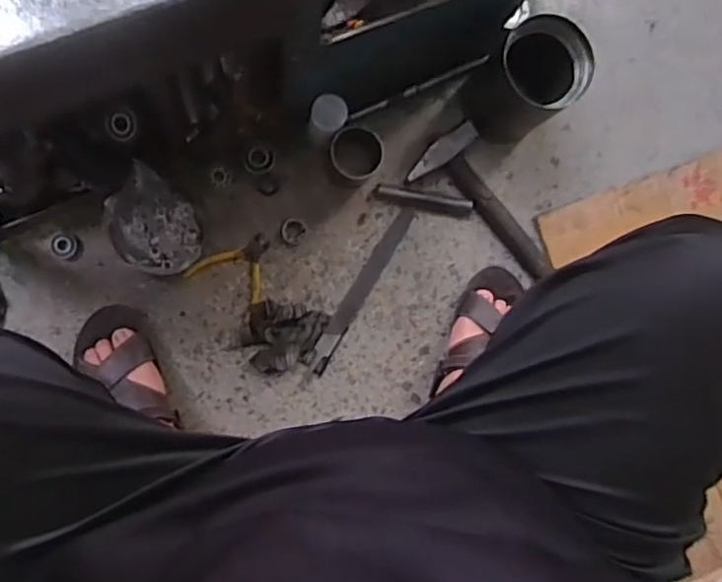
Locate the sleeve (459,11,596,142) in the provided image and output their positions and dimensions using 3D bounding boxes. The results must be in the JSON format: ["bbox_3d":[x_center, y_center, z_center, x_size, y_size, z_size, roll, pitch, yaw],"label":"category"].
[{"bbox_3d":[0.221,-0.279,0.879,0.117,0.170,0.119,0,88,-9],"label":"sleeve"}]

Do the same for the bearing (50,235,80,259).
[{"bbox_3d":[-0.396,-0.059,0.869,0.035,0.011,0.032,0,87,-8],"label":"bearing"}]

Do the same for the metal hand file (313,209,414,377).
[{"bbox_3d":[0.000,-0.003,0.933,0.029,0.010,0.266,32,83,-6],"label":"metal hand file"}]

